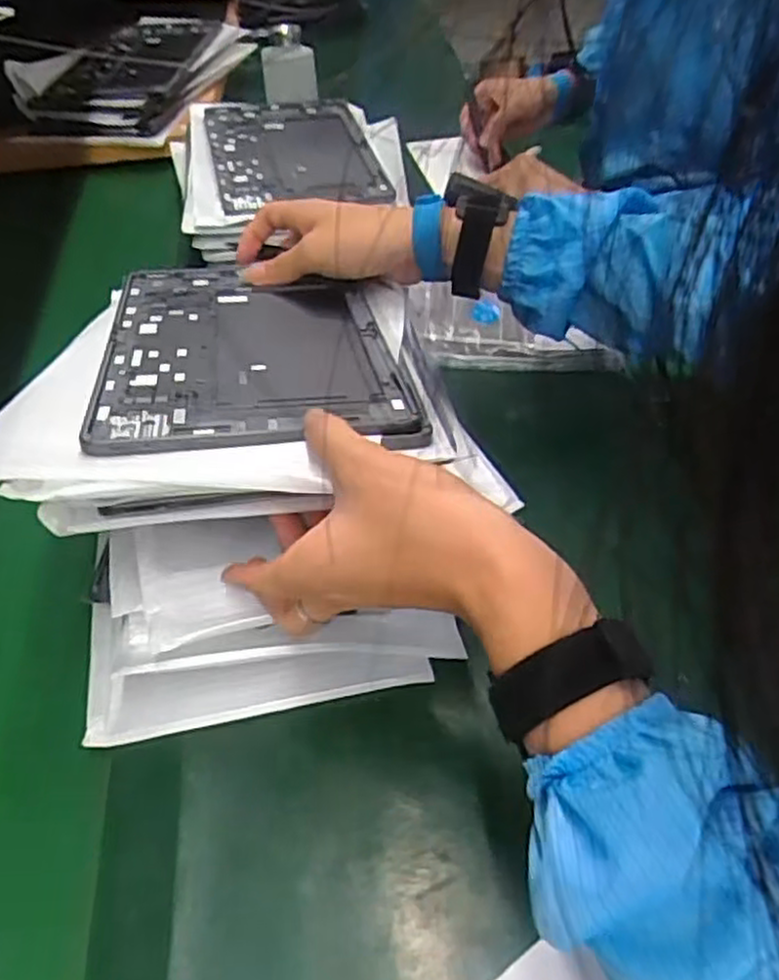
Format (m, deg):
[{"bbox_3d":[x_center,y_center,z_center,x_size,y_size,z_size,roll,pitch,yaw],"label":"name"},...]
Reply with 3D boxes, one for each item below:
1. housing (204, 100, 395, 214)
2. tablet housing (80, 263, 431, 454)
[{"bbox_3d":[-0.091,-0.325,0.708,0.154,0.011,0.171,-10,57,-9],"label":"housing"},{"bbox_3d":[-0.088,-0.091,0.455,0.166,0.010,0.239,-5,36,-10],"label":"tablet housing"}]

